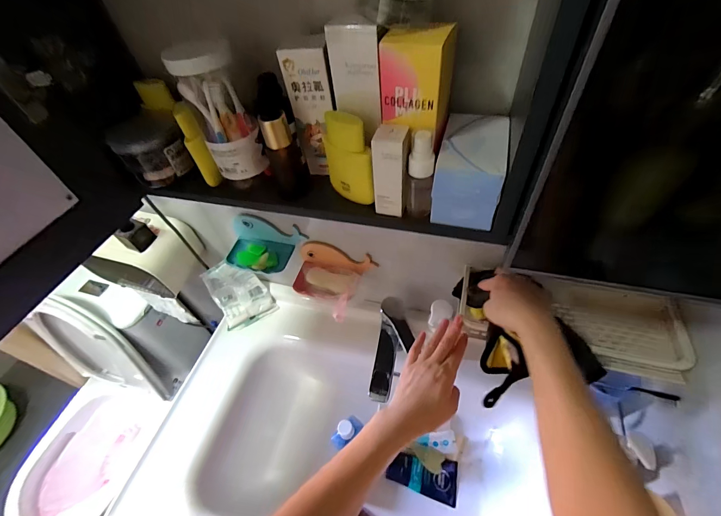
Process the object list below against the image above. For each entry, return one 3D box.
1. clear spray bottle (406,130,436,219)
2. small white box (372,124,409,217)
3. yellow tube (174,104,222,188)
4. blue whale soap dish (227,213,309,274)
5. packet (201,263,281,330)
[{"bbox_3d":[0.059,-0.074,0.327,0.024,0.095,0.024,1,51,7],"label":"clear spray bottle"},{"bbox_3d":[0.031,-0.085,0.333,0.032,0.088,0.026,5,52,10],"label":"small white box"},{"bbox_3d":[-0.187,-0.126,0.384,0.023,0.099,0.020,-30,54,-18],"label":"yellow tube"},{"bbox_3d":[-0.185,-0.023,0.628,0.154,0.068,0.078,6,52,11],"label":"blue whale soap dish"},{"bbox_3d":[-0.282,0.081,0.768,0.116,0.036,0.154,-30,92,-10],"label":"packet"}]

